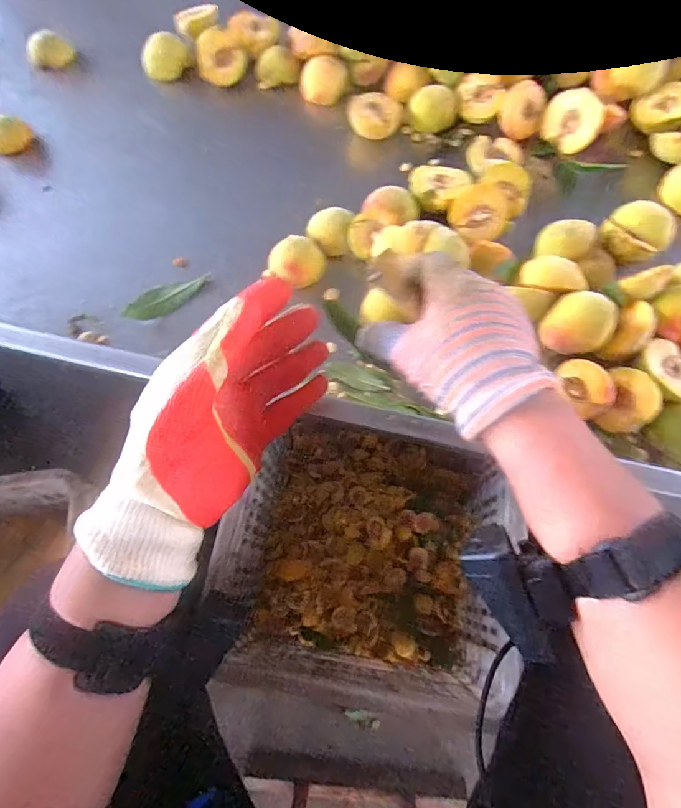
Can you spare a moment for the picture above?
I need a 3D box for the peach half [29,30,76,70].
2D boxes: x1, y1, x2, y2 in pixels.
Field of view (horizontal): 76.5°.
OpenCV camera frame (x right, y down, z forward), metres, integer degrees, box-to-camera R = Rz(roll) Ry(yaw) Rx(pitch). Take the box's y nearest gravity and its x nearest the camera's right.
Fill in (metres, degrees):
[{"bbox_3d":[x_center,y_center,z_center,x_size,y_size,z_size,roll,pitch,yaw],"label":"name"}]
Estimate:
[{"bbox_3d":[-0.422,-0.515,0.627,0.060,0.029,0.046,-30,70,-10],"label":"peach half"}]

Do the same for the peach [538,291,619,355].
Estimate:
[{"bbox_3d":[0.220,-0.074,0.400,0.054,0.042,0.051,-1,68,2],"label":"peach"}]

